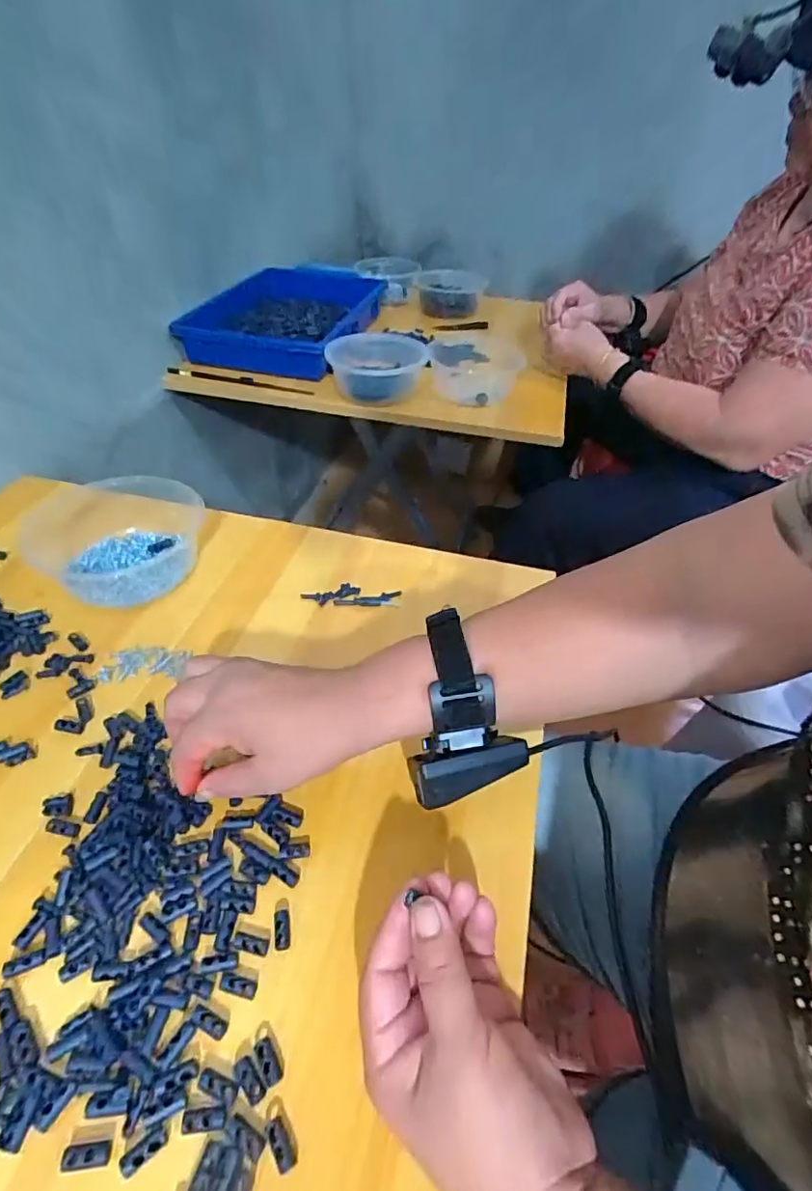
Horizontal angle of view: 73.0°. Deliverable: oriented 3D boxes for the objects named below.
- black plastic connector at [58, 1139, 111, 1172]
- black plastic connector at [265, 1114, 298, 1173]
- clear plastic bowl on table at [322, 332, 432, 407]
[{"bbox_3d":[-0.135,0.235,0.231,0.020,0.004,0.008,-3,46,-7],"label":"black plastic connector"},{"bbox_3d":[-0.054,0.236,0.237,0.008,0.004,0.019,-26,53,-27],"label":"black plastic connector"},{"bbox_3d":[-0.043,-0.333,0.802,0.139,0.054,0.139,1,42,-1],"label":"clear plastic bowl on table"}]

